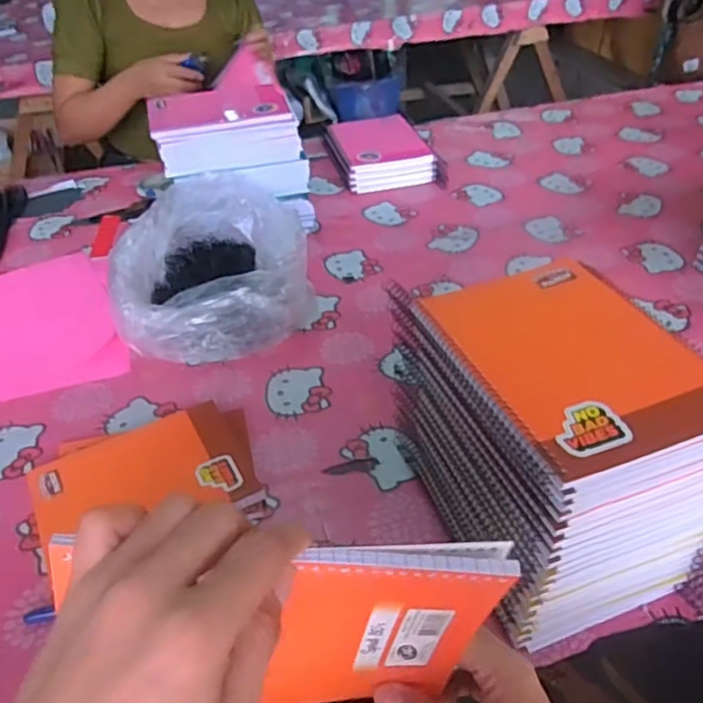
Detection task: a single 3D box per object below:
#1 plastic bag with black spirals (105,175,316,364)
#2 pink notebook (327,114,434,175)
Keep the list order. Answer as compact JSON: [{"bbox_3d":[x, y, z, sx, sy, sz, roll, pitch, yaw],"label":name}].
[{"bbox_3d":[-0.175,-0.122,0.862,0.227,0.115,0.298,-6,40,-2],"label":"plastic bag with black spirals"},{"bbox_3d":[0.048,-0.396,1.207,0.157,0.019,0.226,-10,41,-7],"label":"pink notebook"}]

